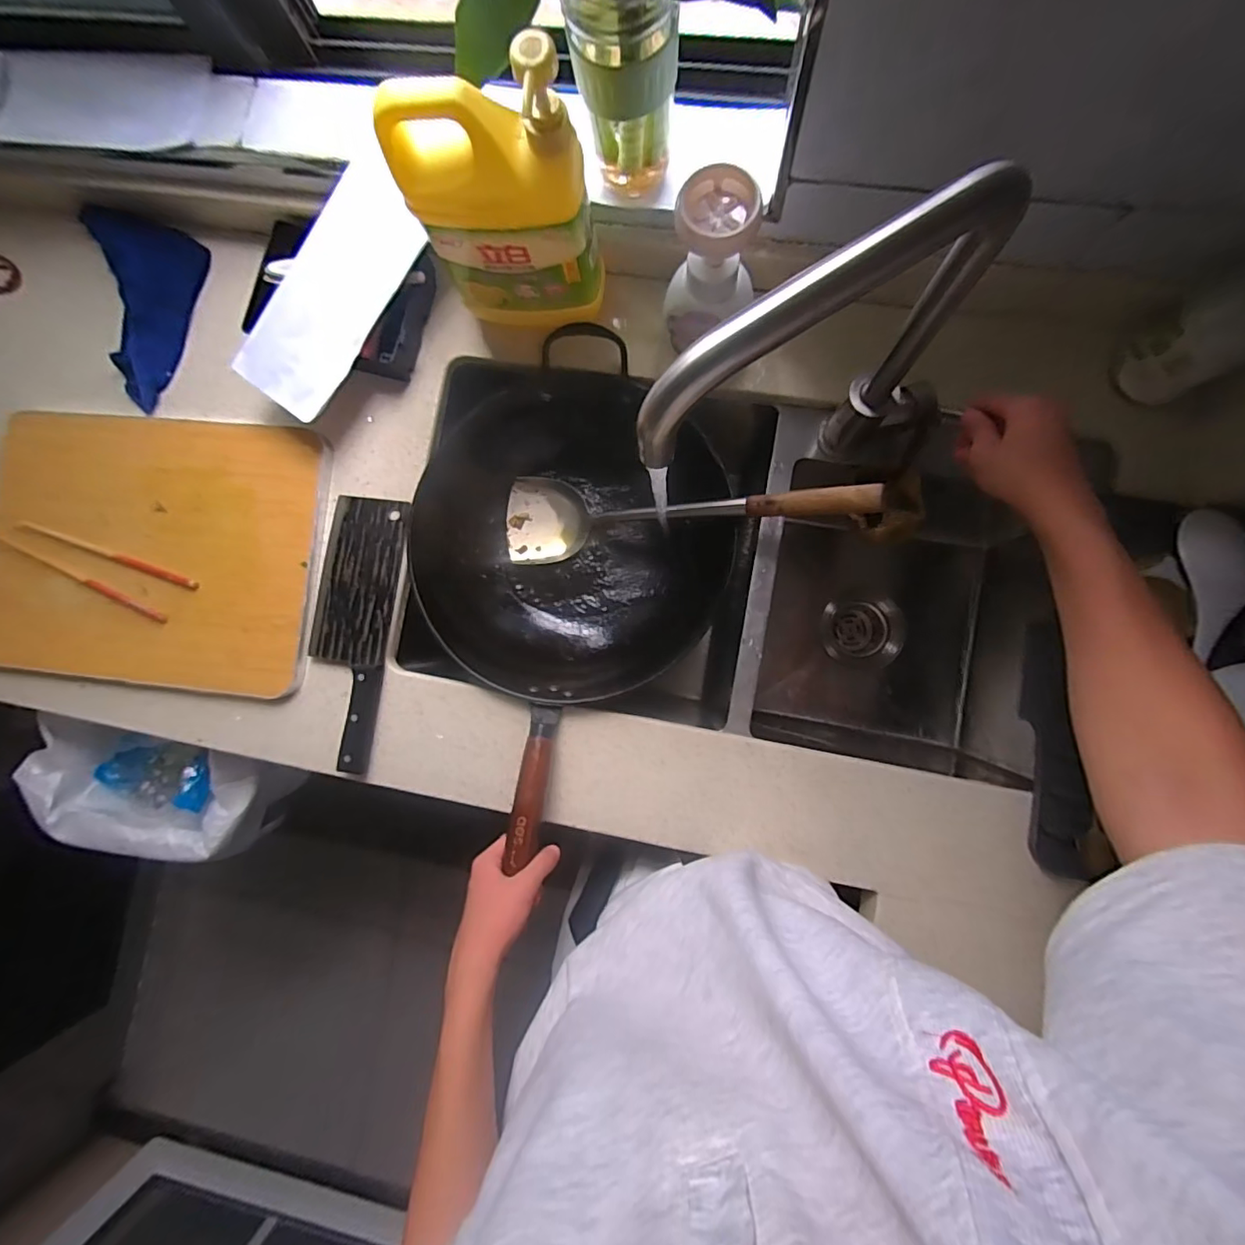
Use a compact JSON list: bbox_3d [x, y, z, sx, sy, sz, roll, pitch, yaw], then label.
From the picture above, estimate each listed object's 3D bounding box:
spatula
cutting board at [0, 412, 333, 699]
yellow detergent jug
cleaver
[{"bbox_3d":[0.049,-0.128,0.571,0.421,0.082,0.105,0,95,37],"label":"spatula"},{"bbox_3d":[-0.534,-0.077,0.610,0.398,0.021,0.294,4,91,5],"label":"cutting board"},{"bbox_3d":[-0.104,-0.344,0.459,0.151,0.220,0.074,0,88,6],"label":"yellow detergent jug"},{"bbox_3d":[-0.294,0.007,0.589,0.086,0.018,0.290,7,84,5],"label":"cleaver"}]

